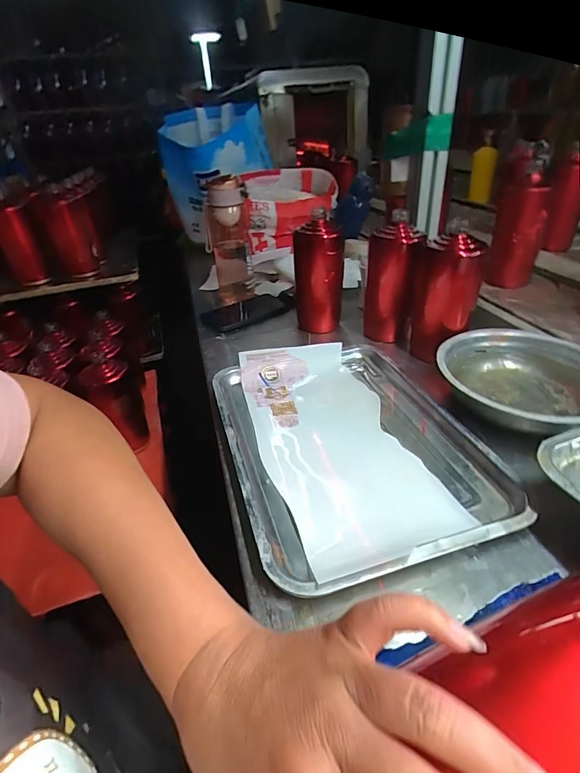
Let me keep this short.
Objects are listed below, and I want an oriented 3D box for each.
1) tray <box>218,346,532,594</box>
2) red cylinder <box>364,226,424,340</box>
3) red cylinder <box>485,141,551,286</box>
[{"bbox_3d":[0.057,0.048,0.455,0.251,0.030,0.347,-13,35,-12],"label":"tray"},{"bbox_3d":[0.157,-0.162,0.617,0.069,0.160,0.058,-5,34,6],"label":"red cylinder"},{"bbox_3d":[0.430,-0.310,0.739,0.083,0.240,0.087,10,38,25],"label":"red cylinder"}]

